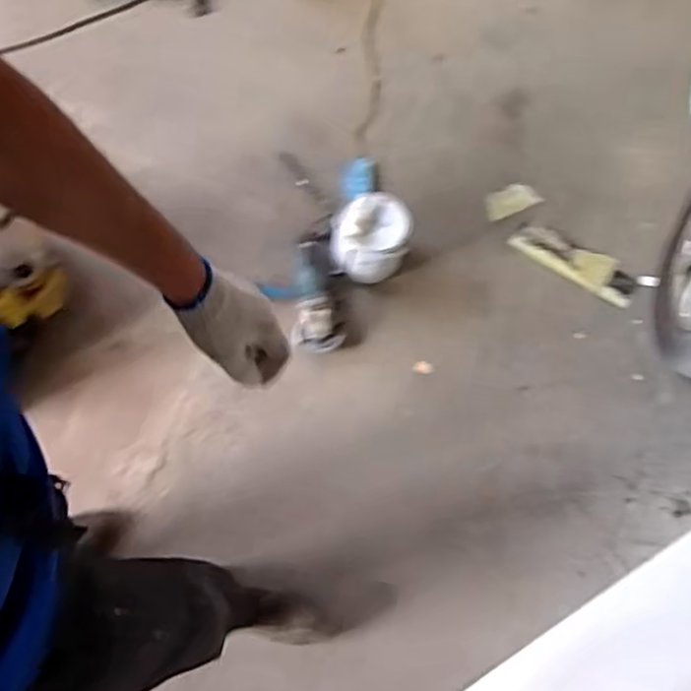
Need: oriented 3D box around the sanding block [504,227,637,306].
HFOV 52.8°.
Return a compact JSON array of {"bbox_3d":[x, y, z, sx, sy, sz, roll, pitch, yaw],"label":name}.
[{"bbox_3d":[0.530,-0.197,1.615,0.299,0.027,0.088,29,70,8],"label":"sanding block"}]

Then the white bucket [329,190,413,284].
[{"bbox_3d":[0.053,-0.222,1.507,0.161,0.168,0.160,1,68,-3],"label":"white bucket"}]

